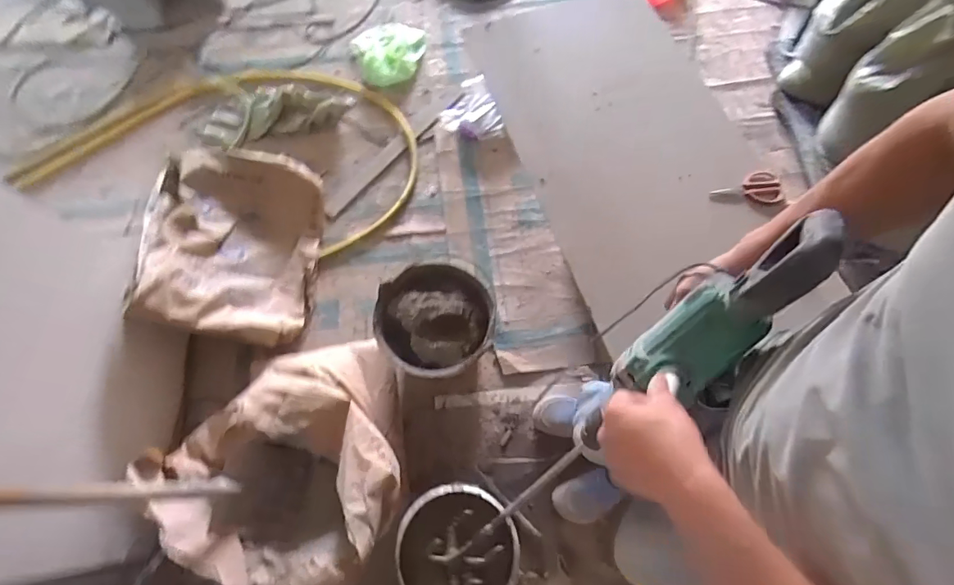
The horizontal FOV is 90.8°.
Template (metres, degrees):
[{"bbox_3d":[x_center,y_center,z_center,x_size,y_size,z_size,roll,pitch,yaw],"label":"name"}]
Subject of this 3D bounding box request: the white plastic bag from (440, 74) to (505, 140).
[{"bbox_3d":[-0.006,-0.680,1.711,0.241,0.173,0.172,6,67,1],"label":"white plastic bag"}]

